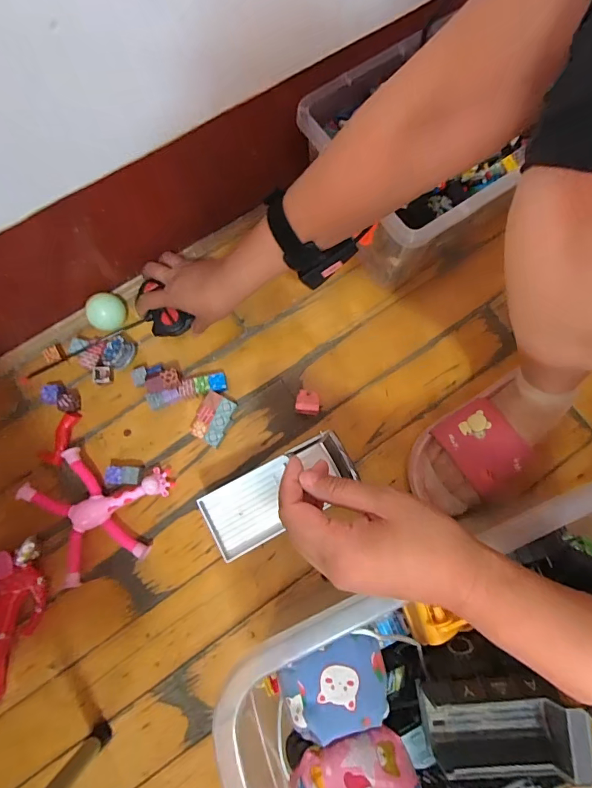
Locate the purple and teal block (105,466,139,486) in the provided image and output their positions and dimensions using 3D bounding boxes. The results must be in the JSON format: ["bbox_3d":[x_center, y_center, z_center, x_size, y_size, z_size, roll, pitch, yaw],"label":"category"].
[{"bbox_3d":[-0.218,0.104,0.511,0.038,0.023,0.023,3,78,1],"label":"purple and teal block"}]

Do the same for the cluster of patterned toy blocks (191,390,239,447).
[{"bbox_3d":[-0.106,0.032,0.527,0.042,0.022,0.063,25,80,6],"label":"cluster of patterned toy blocks"}]

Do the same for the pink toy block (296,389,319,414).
[{"bbox_3d":[0.015,0.011,0.524,0.029,0.035,0.035,6,78,2],"label":"pink toy block"}]

